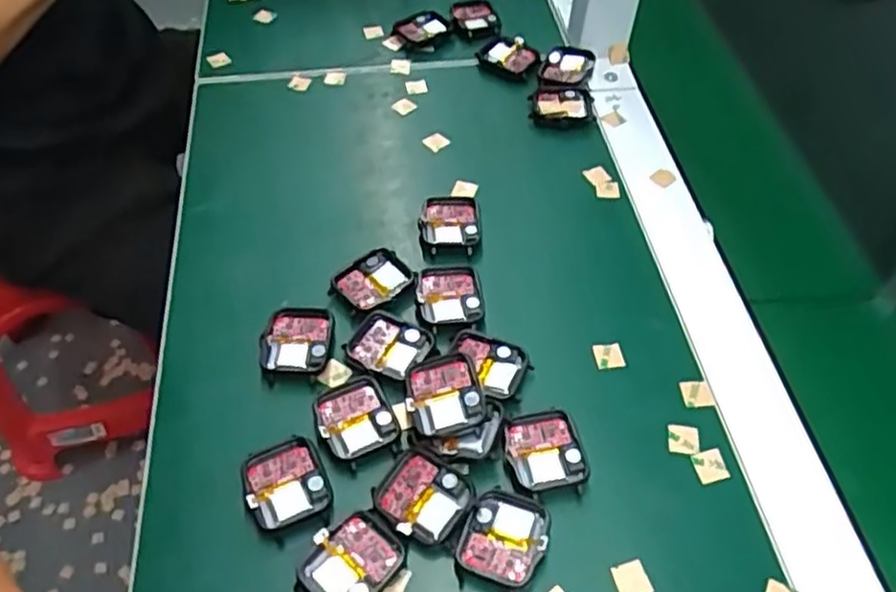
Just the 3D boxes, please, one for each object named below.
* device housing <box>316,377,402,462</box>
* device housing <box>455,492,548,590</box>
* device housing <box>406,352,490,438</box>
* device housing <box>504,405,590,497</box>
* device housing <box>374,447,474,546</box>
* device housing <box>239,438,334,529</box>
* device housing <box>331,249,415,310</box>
[{"bbox_3d":[-0.047,0.063,0.375,0.037,0.005,0.040,-26,57,-20],"label":"device housing"},{"bbox_3d":[0.026,0.113,0.337,0.037,0.012,0.041,23,55,16],"label":"device housing"},{"bbox_3d":[-0.002,0.052,0.376,0.037,0.013,0.041,-9,53,-9],"label":"device housing"},{"bbox_3d":[0.048,0.079,0.365,0.038,0.009,0.043,-9,53,-8],"label":"device housing"},{"bbox_3d":[-0.011,0.095,0.347,0.042,0.008,0.039,30,57,20],"label":"device housing"},{"bbox_3d":[-0.078,0.092,0.353,0.038,0.008,0.041,-17,54,-15],"label":"device housing"},{"bbox_3d":[-0.042,-0.009,0.431,0.044,0.006,0.034,-34,60,-25],"label":"device housing"}]

